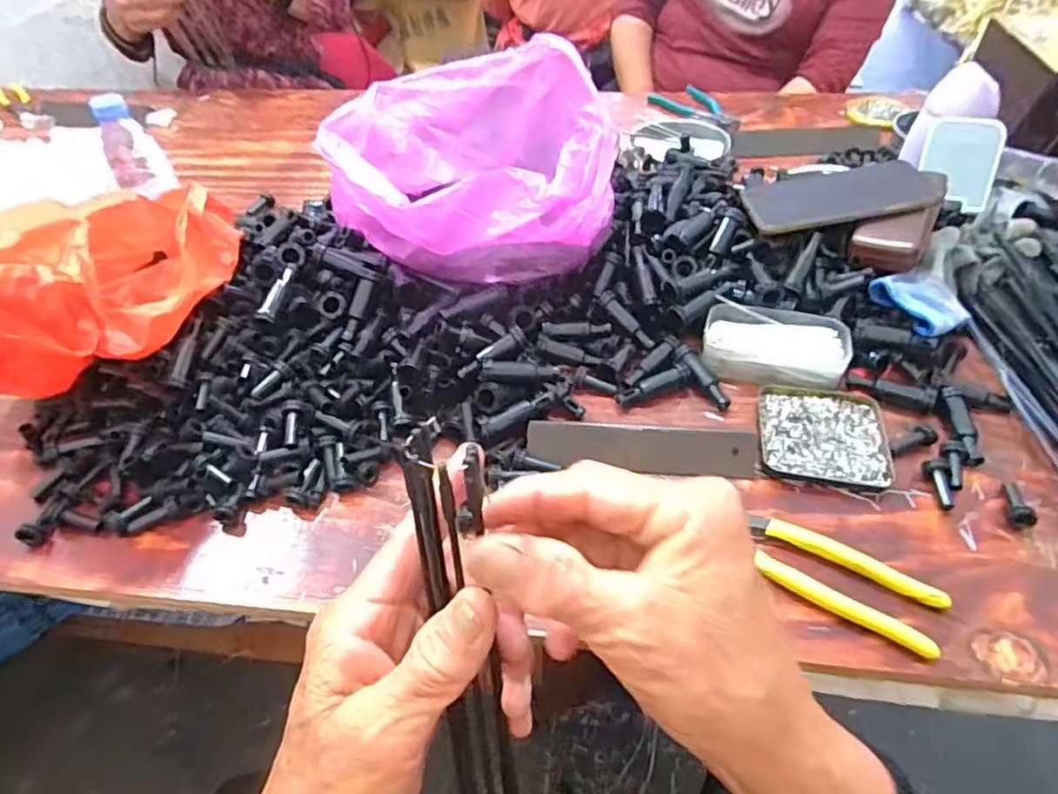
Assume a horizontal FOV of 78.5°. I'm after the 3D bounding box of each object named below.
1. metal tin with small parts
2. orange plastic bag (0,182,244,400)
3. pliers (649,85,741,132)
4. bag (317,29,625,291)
[{"bbox_3d":[0.235,0.028,0.520,0.095,0.009,0.093,8,48,10],"label":"metal tin with small parts"},{"bbox_3d":[-0.361,-0.106,0.536,0.158,0.141,0.228,21,52,21],"label":"orange plastic bag"},{"bbox_3d":[0.246,-0.427,0.951,0.041,0.027,0.162,-26,51,-20],"label":"pliers"},{"bbox_3d":[-0.052,-0.212,0.600,0.253,0.134,0.190,2,47,5],"label":"bag"}]

